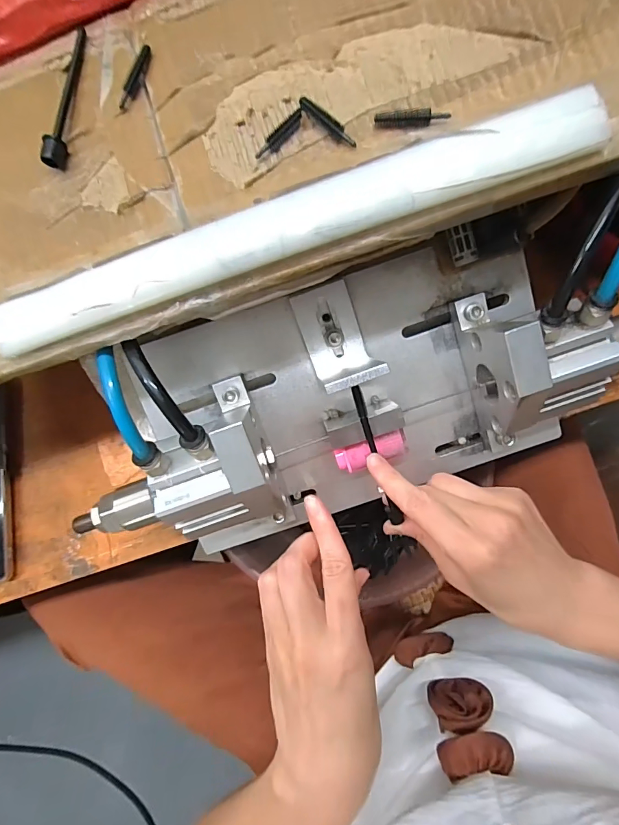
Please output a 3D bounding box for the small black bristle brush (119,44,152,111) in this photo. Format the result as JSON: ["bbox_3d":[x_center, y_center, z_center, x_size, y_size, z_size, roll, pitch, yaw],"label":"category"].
[{"bbox_3d":[-0.088,-0.169,0.211,0.005,0.004,0.034,23,89,6],"label":"small black bristle brush"}]

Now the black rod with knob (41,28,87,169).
[{"bbox_3d":[-0.122,-0.160,0.211,0.008,0.009,0.074,9,87,5],"label":"black rod with knob"}]

